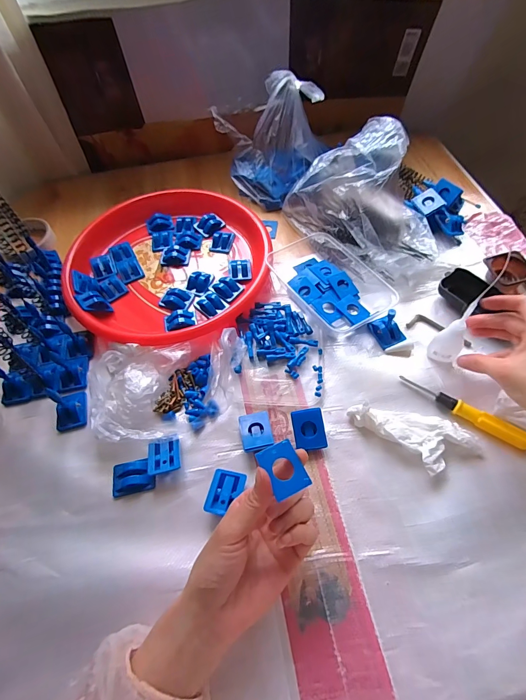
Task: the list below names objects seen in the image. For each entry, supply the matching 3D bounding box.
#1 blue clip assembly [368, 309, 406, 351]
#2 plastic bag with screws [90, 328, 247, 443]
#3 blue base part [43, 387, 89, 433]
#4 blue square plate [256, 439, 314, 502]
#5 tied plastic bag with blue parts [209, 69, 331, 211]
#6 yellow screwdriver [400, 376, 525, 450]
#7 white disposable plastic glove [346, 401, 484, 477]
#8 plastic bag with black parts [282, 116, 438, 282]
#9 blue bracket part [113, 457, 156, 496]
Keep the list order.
[{"bbox_3d":[0.161,-0.032,0.440,0.033,0.040,0.041,-27,61,-13],"label":"blue clip assembly"},{"bbox_3d":[-0.121,0.037,0.408,0.191,0.052,0.135,-5,58,0],"label":"plastic bag with screws"},{"bbox_3d":[-0.231,0.063,0.403,0.033,0.047,0.042,-15,59,-6],"label":"blue base part"},{"bbox_3d":[0.017,0.095,0.281,0.031,0.005,0.041,-20,62,-21],"label":"blue square plate"},{"bbox_3d":[0.017,-0.353,0.576,0.155,0.150,0.155,-21,60,-10],"label":"tied plastic bag with blue parts"},{"bbox_3d":[0.222,0.068,0.390,0.140,0.015,0.019,27,64,18],"label":"yellow screwdriver"},{"bbox_3d":[0.162,0.096,0.374,0.136,0.024,0.059,10,60,9],"label":"white disposable plastic glove"},{"bbox_3d":[0.152,-0.225,0.500,0.135,0.126,0.233,-41,65,-20],"label":"plastic bag with black parts"},{"bbox_3d":[-0.140,0.135,0.374,0.043,0.017,0.032,-13,59,-5],"label":"blue bracket part"}]

